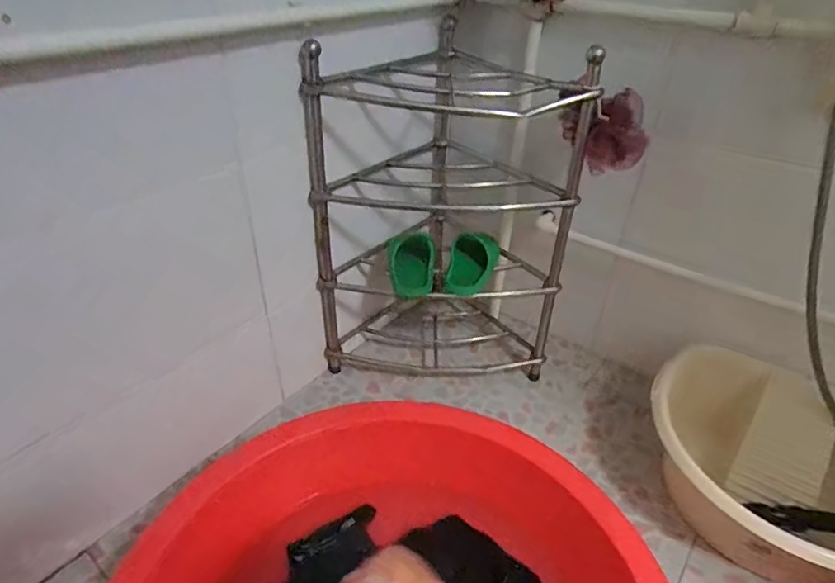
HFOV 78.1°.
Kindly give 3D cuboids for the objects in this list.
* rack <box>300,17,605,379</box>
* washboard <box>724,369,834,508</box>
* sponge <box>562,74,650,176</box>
[{"bbox_3d":[0.043,-0.162,1.086,0.473,0.652,0.319,0,36,-2],"label":"rack"},{"bbox_3d":[0.635,0.263,0.879,0.124,0.017,0.227,24,86,22],"label":"washboard"},{"bbox_3d":[0.316,-0.280,0.880,0.141,0.124,0.088,5,36,5],"label":"sponge"}]

